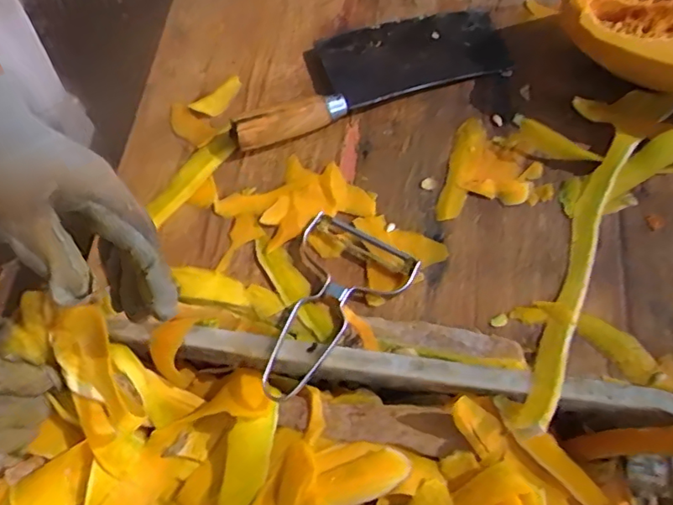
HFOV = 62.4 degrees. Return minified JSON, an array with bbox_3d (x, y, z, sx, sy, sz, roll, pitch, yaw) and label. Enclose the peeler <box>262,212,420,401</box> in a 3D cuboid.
[{"bbox_3d":[-0.013,0.043,0.425,0.095,0.018,0.145,31,70,15],"label":"peeler"}]

